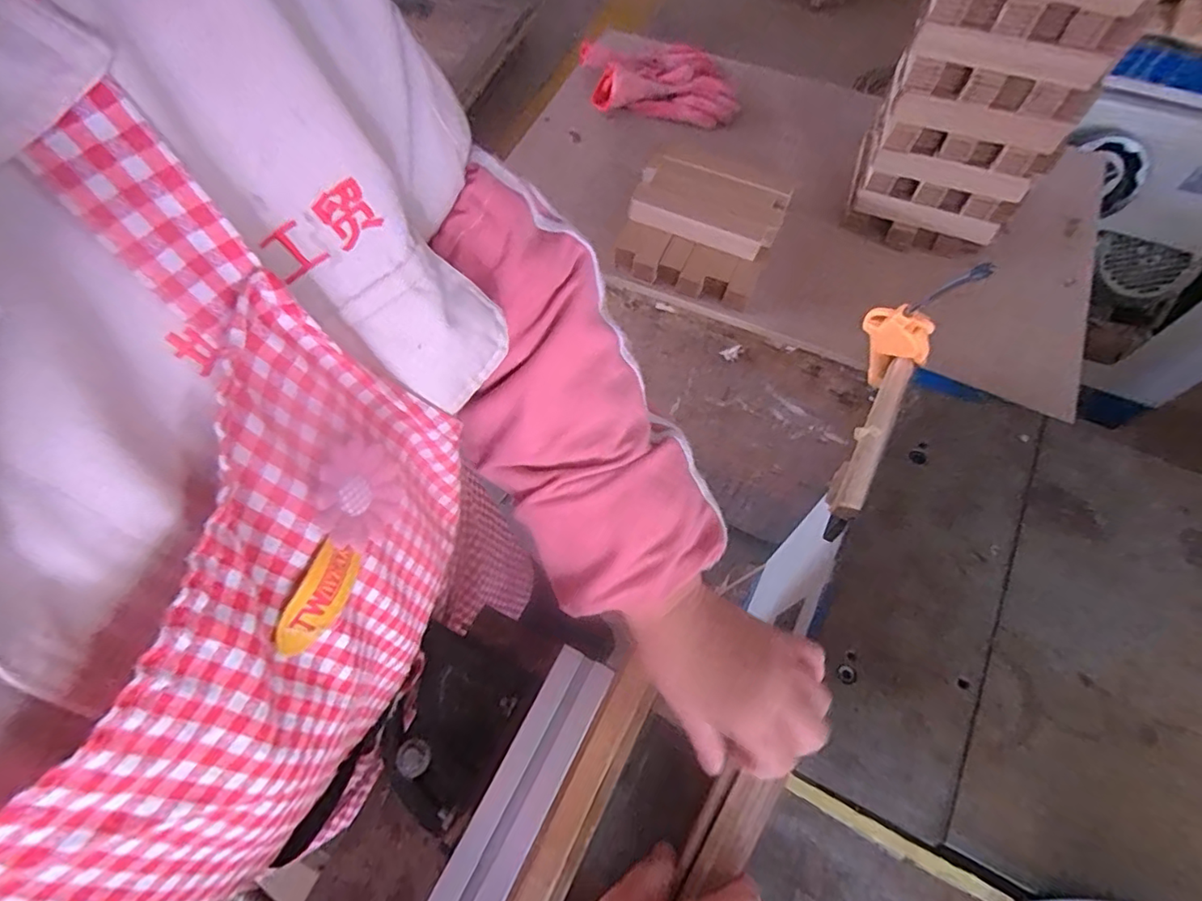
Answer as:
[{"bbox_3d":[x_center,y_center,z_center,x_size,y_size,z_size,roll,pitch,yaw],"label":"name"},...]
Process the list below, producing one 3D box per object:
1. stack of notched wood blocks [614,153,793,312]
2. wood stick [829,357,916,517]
[{"bbox_3d":[0.122,-0.265,0.698,0.175,0.069,0.166,19,66,10],"label":"stack of notched wood blocks"},{"bbox_3d":[0.243,-0.013,0.520,0.021,0.029,0.168,26,68,13],"label":"wood stick"}]

